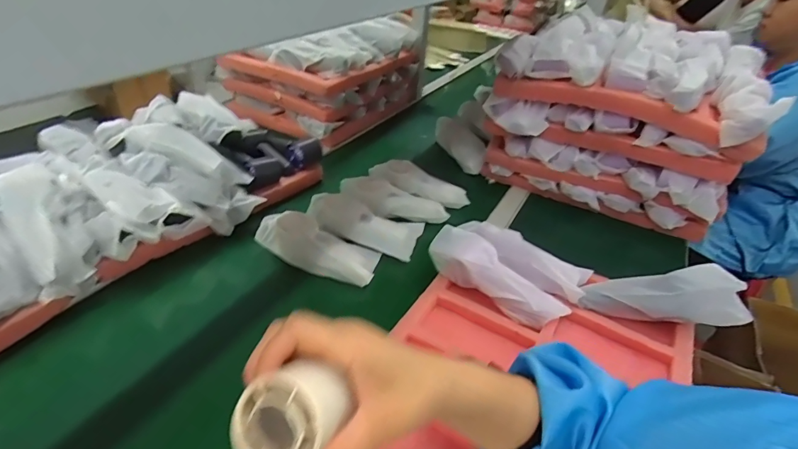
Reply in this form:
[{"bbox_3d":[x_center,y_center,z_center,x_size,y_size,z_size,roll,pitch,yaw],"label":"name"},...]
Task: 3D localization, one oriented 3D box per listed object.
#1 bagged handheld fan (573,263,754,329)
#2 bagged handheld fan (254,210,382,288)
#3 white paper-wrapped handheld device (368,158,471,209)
[{"bbox_3d":[0.349,0.098,0.570,0.188,0.065,0.054,-4,33,19],"label":"bagged handheld fan"},{"bbox_3d":[-0.128,0.030,0.658,0.193,0.055,0.072,12,36,12],"label":"bagged handheld fan"},{"bbox_3d":[0.041,-0.078,0.822,0.199,0.033,0.076,22,36,-2],"label":"white paper-wrapped handheld device"}]

